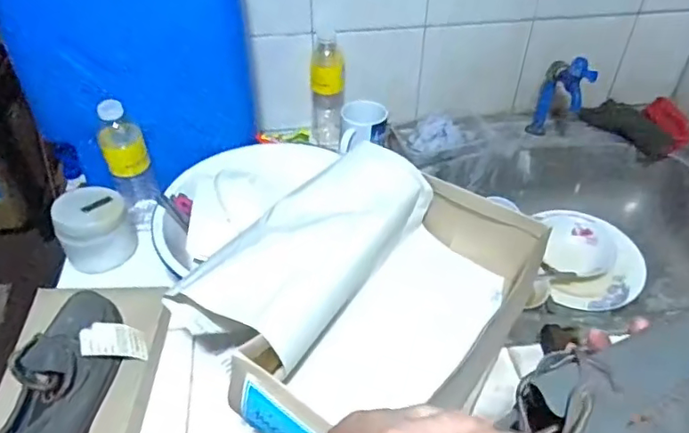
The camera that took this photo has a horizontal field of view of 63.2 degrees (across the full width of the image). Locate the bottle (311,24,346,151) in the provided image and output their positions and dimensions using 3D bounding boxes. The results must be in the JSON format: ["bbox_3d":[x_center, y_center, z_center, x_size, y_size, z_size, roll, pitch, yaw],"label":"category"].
[{"bbox_3d":[-0.030,-0.226,1.032,0.060,0.222,0.071,-1,43,0],"label":"bottle"}]

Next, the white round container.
[{"bbox_3d":[-0.359,0.016,0.808,0.097,0.101,0.097,-23,48,-23],"label":"white round container"}]

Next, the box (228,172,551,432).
[{"bbox_3d":[0.065,0.102,0.565,0.157,0.103,0.349,27,49,26],"label":"box"}]

